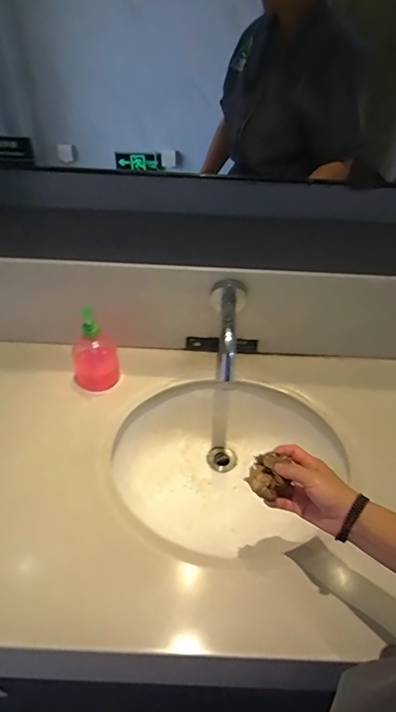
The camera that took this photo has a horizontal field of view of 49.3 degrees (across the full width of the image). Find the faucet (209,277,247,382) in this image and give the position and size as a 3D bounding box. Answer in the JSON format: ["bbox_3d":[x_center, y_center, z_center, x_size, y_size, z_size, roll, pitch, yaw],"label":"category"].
[{"bbox_3d":[0.055,-0.048,0.774,0.066,0.056,0.193,3,64,0],"label":"faucet"}]

